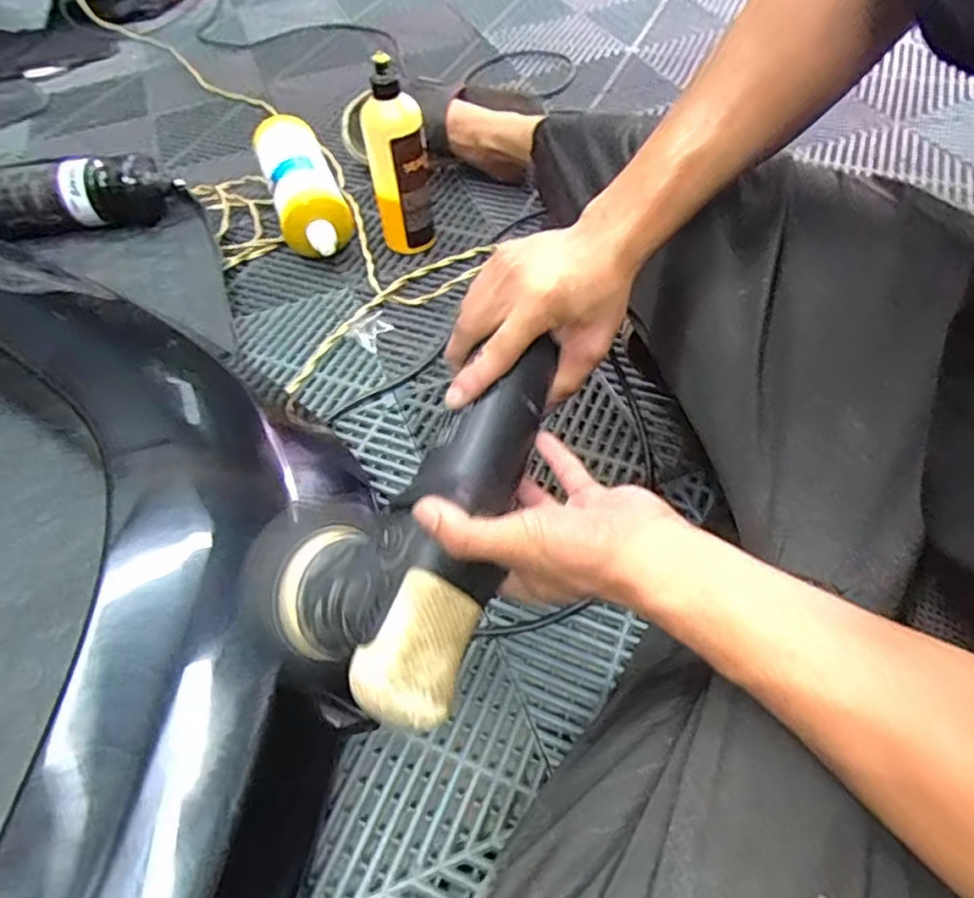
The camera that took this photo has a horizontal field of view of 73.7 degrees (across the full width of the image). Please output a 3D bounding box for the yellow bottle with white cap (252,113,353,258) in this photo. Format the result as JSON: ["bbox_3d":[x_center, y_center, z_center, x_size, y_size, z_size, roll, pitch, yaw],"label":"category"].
[{"bbox_3d":[-0.231,-0.328,0.819,0.087,0.092,0.227,-17,54,-9],"label":"yellow bottle with white cap"}]

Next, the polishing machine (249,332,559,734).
[{"bbox_3d":[-0.054,0.035,0.410,0.157,0.083,0.231,19,56,17],"label":"polishing machine"}]

